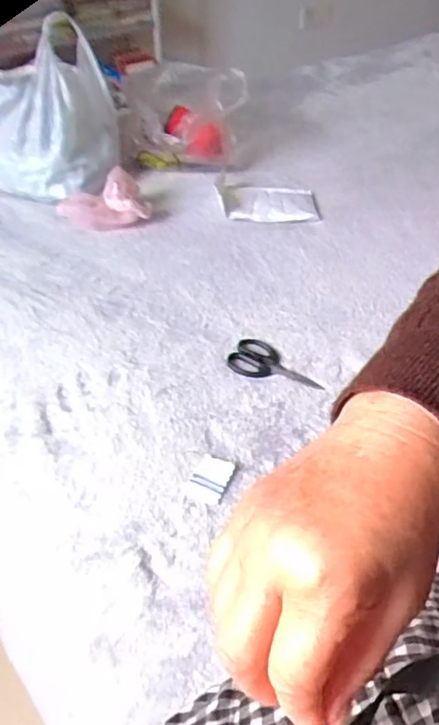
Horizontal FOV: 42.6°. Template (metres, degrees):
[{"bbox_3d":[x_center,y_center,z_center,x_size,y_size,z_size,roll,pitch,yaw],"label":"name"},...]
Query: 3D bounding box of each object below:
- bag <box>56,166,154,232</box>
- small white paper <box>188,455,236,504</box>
[{"bbox_3d":[-0.182,-0.256,0.887,0.131,0.069,0.081,-18,46,-18],"label":"bag"},{"bbox_3d":[-0.009,0.112,0.547,0.034,0.006,0.054,13,45,14],"label":"small white paper"}]

